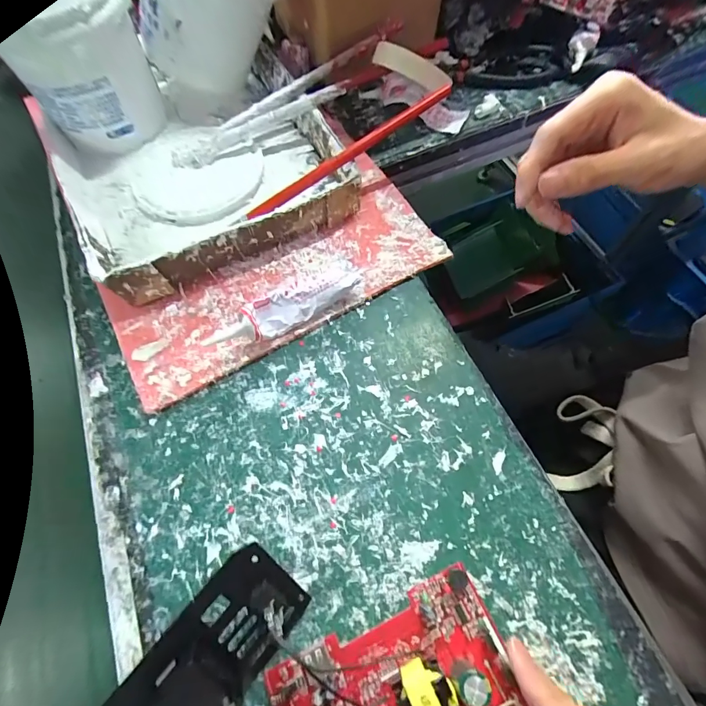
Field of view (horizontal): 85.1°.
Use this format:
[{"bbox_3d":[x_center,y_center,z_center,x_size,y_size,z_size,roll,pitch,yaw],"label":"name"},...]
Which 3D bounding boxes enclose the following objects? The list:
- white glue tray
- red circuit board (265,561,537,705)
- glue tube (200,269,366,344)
[{"bbox_3d":[-0.145,-0.180,0.365,0.234,0.039,0.234,-27,67,-10],"label":"white glue tray"},{"bbox_3d":[0.030,0.188,0.192,0.125,0.031,0.100,-24,66,-9],"label":"red circuit board"},{"bbox_3d":[-0.052,-0.034,0.299,0.122,0.028,0.024,-31,68,-12],"label":"glue tube"}]

